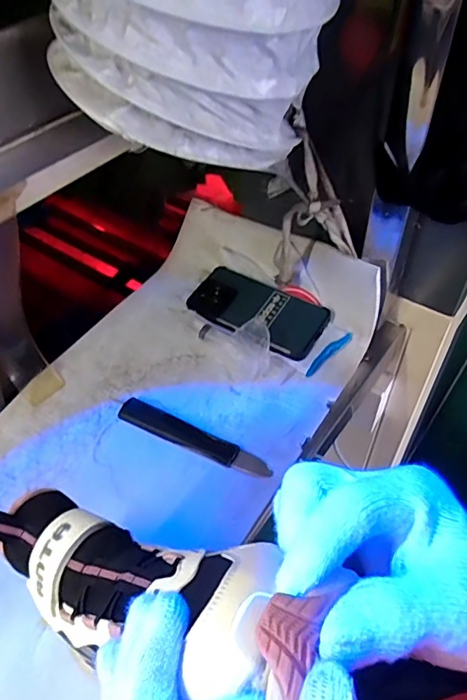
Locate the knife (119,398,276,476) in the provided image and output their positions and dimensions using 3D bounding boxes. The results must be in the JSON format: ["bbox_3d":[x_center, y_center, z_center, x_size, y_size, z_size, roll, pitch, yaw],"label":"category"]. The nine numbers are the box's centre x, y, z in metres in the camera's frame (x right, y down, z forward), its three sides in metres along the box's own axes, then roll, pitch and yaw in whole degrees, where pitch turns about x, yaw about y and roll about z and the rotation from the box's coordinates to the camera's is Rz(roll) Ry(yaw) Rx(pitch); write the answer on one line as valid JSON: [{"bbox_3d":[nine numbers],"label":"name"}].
[{"bbox_3d":[-0.041,0.088,0.521,0.168,0.014,0.027,22,53,18],"label":"knife"}]

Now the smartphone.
[{"bbox_3d":[0.027,-0.050,0.620,0.163,0.015,0.079,28,55,22],"label":"smartphone"}]

